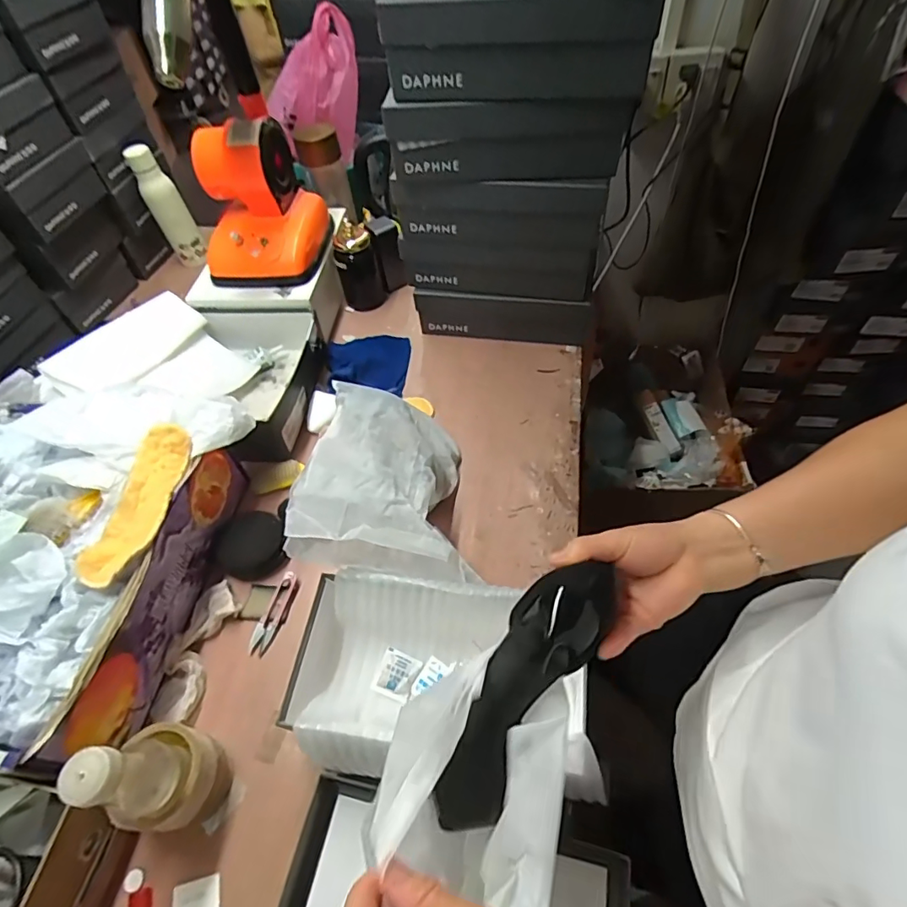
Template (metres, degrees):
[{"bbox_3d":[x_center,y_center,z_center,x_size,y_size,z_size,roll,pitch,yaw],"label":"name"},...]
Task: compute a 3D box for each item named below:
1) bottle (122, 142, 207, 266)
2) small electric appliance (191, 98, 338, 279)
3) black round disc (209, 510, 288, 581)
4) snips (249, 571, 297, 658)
[{"bbox_3d":[-0.588,-0.505,1.066,0.069,0.230,0.058,-30,57,-17],"label":"bottle"},{"bbox_3d":[-0.334,-0.428,0.863,0.184,0.197,0.195,0,54,4],"label":"small electric appliance"},{"bbox_3d":[-0.277,0.123,0.701,0.095,0.031,0.101,-2,53,3],"label":"black round disc"},{"bbox_3d":[-0.227,0.202,0.657,0.024,0.012,0.104,13,55,13],"label":"snips"}]

